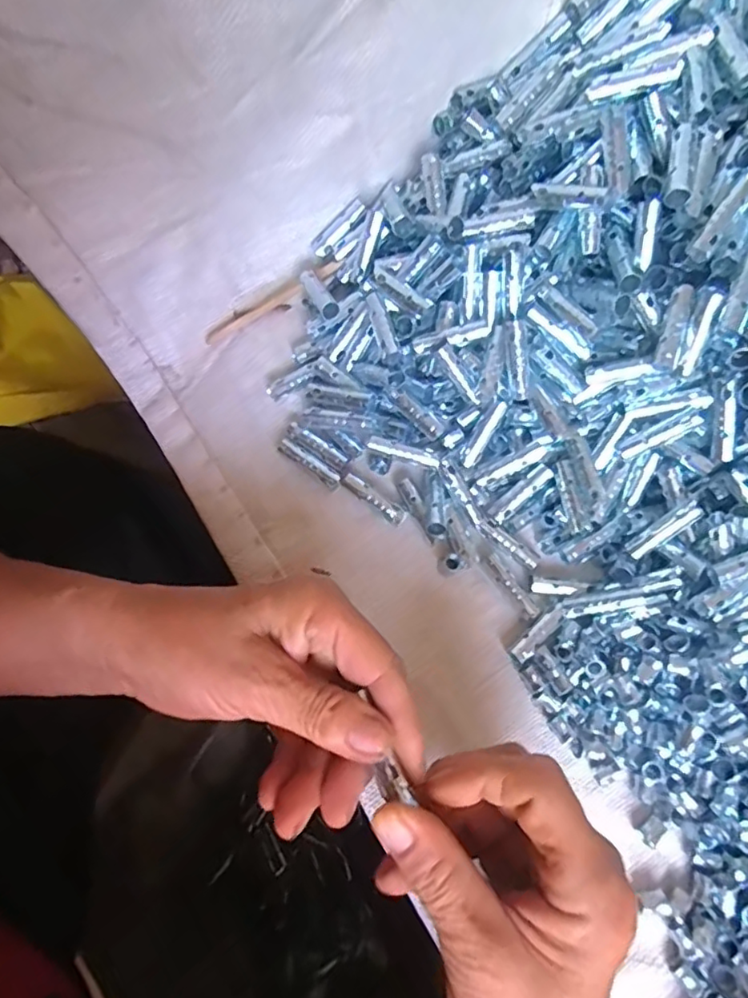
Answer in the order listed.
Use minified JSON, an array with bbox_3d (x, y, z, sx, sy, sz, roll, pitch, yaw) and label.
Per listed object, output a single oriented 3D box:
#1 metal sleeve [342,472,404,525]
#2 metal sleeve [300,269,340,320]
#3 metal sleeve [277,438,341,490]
[{"bbox_3d":[0.000,0.000,0.314,0.038,0.010,0.008,34,77,7],"label":"metal sleeve"},{"bbox_3d":[-0.031,-0.115,0.328,0.010,0.012,0.039,-26,58,-8],"label":"metal sleeve"},{"bbox_3d":[-0.035,-0.019,0.318,0.038,0.006,0.009,36,77,8],"label":"metal sleeve"}]

